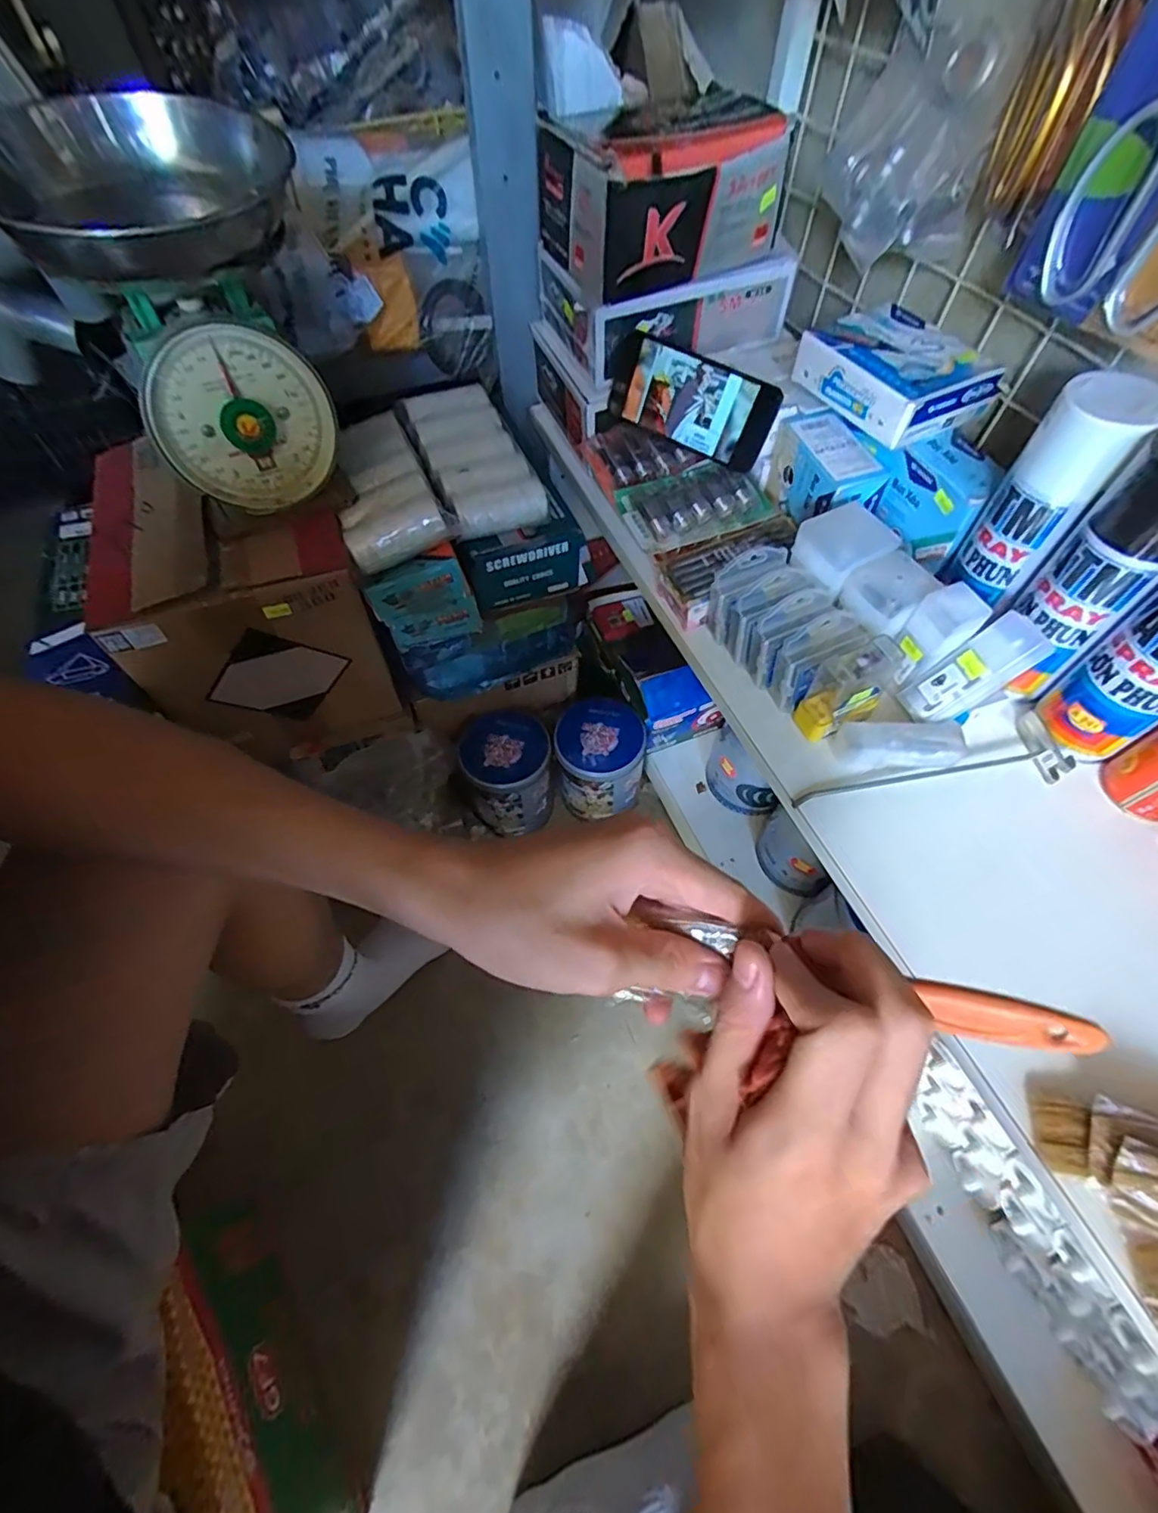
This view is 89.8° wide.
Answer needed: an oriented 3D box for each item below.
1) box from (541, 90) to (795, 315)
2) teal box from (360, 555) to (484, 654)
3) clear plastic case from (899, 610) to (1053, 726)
[{"bbox_3d":[0.074,-0.516,0.534,0.191,0.094,0.160,-20,60,-12],"label":"box"},{"bbox_3d":[-0.153,-0.152,0.579,0.096,0.082,0.027,-17,60,-10],"label":"teal box"},{"bbox_3d":[0.303,-0.064,0.449,0.030,0.098,0.038,12,47,-43],"label":"clear plastic case"}]

